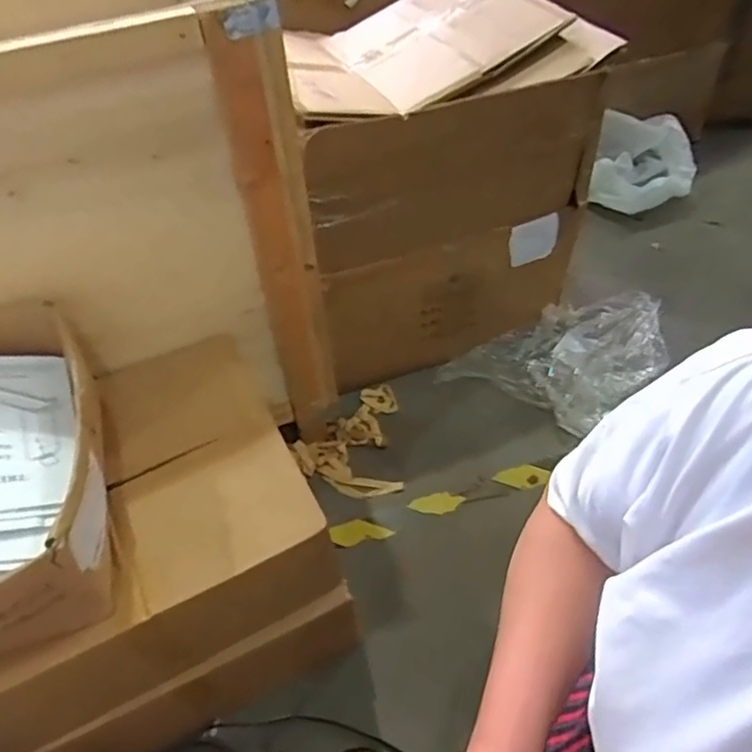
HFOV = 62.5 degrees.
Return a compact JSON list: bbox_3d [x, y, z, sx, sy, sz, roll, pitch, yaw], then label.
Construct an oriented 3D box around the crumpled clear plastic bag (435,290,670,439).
[{"bbox_3d":[0.397,-0.031,1.228,0.474,0.060,0.273,-27,52,-19],"label":"crumpled clear plastic bag"}]

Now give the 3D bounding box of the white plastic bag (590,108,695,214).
[{"bbox_3d":[0.682,-0.529,1.579,0.239,0.158,0.234,12,50,14],"label":"white plastic bag"}]

